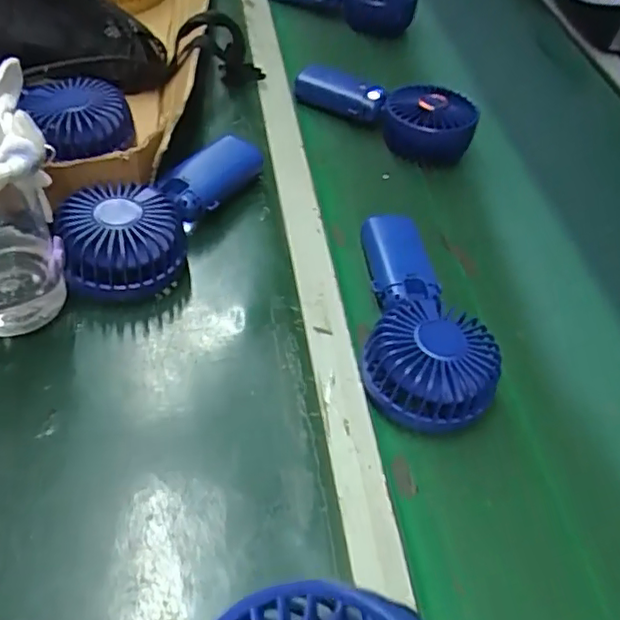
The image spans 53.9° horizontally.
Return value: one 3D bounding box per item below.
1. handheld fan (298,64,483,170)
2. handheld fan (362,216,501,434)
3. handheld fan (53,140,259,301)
[{"bbox_3d":[0.071,-0.199,0.609,0.184,0.049,0.062,25,49,10],"label":"handheld fan"},{"bbox_3d":[0.078,0.005,0.436,0.083,0.050,0.170,5,49,-7],"label":"handheld fan"},{"bbox_3d":[-0.109,-0.079,0.456,0.077,0.050,0.186,23,50,11],"label":"handheld fan"}]

